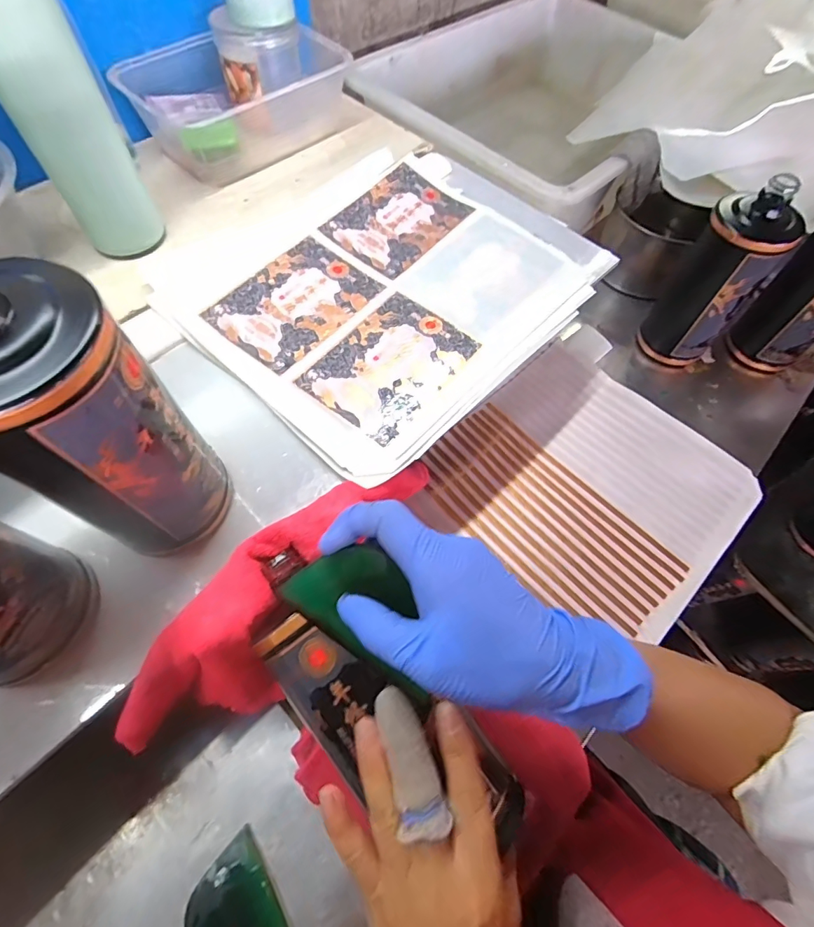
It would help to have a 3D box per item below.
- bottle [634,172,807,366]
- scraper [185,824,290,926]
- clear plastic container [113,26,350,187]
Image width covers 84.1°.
[{"bbox_3d":[0.332,-0.194,0.493,0.081,0.198,0.078,38,68,18],"label":"bottle"},{"bbox_3d":[-0.114,0.304,0.301,0.054,0.012,0.078,-32,67,-16],"label":"scraper"},{"bbox_3d":[-0.171,-0.387,0.477,0.122,0.065,0.205,42,69,16],"label":"clear plastic container"}]

